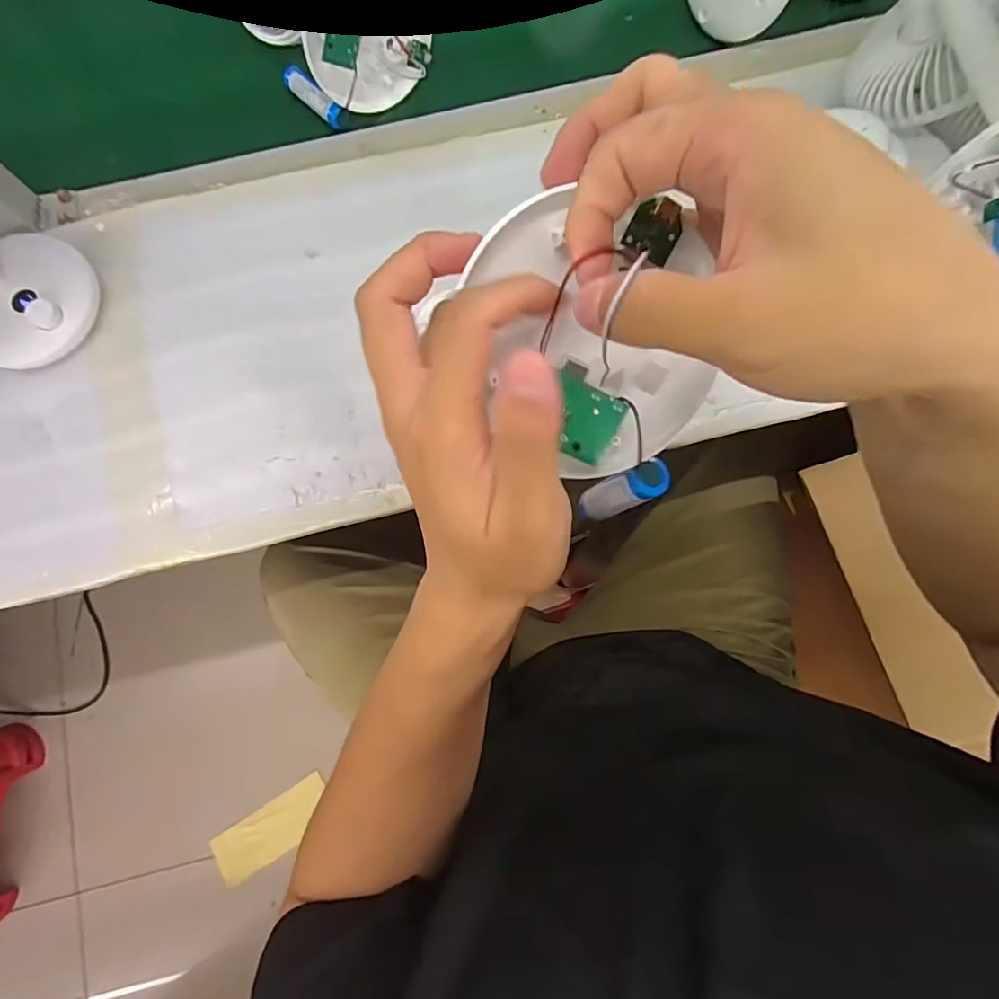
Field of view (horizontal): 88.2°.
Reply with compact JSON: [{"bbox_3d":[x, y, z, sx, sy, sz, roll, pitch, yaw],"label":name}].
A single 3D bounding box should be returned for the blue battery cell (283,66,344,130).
[{"bbox_3d":[-0.167,-0.361,0.462,0.016,0.017,0.069,-44,82,-7],"label":"blue battery cell"}]

